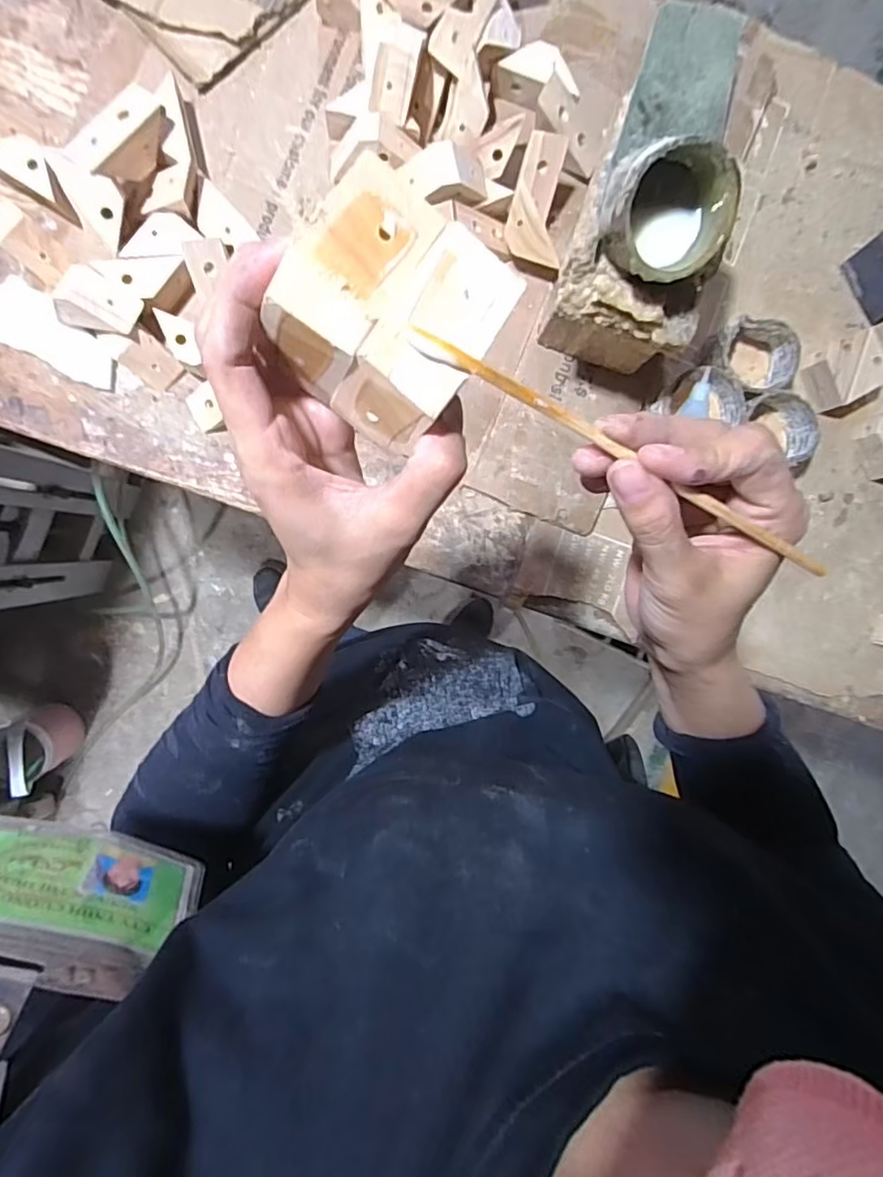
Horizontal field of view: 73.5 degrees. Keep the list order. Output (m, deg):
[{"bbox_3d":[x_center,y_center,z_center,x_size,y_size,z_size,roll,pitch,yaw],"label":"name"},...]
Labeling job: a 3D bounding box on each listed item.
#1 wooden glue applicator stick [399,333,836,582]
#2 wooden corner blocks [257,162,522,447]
[{"bbox_3d":[0.075,-0.047,0.223,0.190,0.005,0.005,25,89,-15],"label":"wooden glue applicator stick"},{"bbox_3d":[-0.019,-0.105,0.221,0.072,0.047,0.069,35,80,-16],"label":"wooden corner blocks"}]

